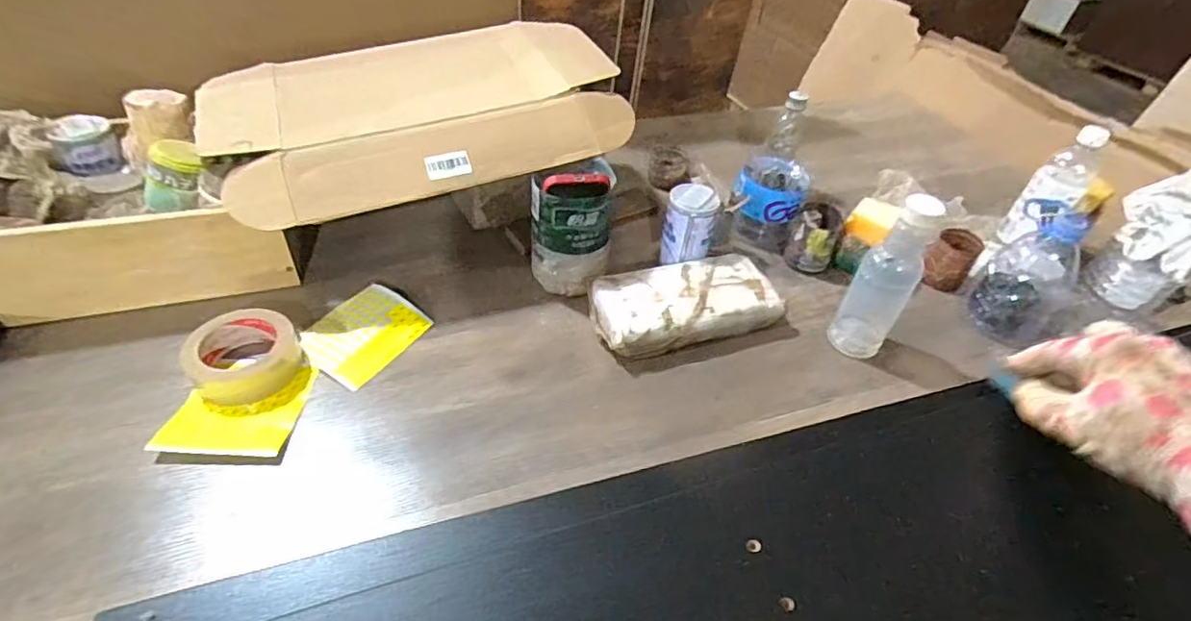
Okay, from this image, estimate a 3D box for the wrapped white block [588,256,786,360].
[{"bbox_3d":[0.115,-0.008,0.730,0.238,0.058,0.117,-9,46,-15],"label":"wrapped white block"}]

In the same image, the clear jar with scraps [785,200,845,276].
[{"bbox_3d":[0.319,-0.107,0.832,0.067,0.079,0.066,3,44,-3],"label":"clear jar with scraps"}]

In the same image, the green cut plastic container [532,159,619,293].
[{"bbox_3d":[-0.030,-0.108,0.734,0.106,0.165,0.100,5,44,-1],"label":"green cut plastic container"}]

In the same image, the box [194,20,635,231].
[{"bbox_3d":[-0.231,-0.279,0.770,0.510,0.089,0.360,-17,48,-22],"label":"box"}]

